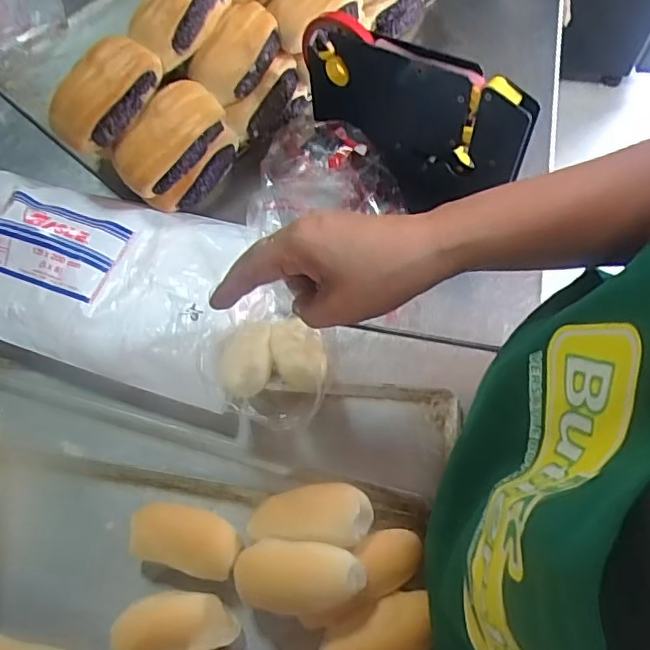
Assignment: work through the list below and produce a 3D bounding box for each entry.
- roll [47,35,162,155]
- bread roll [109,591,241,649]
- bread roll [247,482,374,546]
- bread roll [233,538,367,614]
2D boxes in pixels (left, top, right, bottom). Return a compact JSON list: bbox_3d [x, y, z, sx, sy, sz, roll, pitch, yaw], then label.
[{"bbox_3d":[-0.190,-0.200,0.494,0.056,0.042,0.104,36,70,19],"label":"roll"},{"bbox_3d":[-0.100,0.198,0.377,0.077,0.032,0.037,-10,63,-2],"label":"bread roll"},{"bbox_3d":[-0.010,0.135,0.402,0.083,0.045,0.039,2,63,4],"label":"bread roll"},{"bbox_3d":[-0.017,0.161,0.365,0.082,0.026,0.042,3,63,5],"label":"bread roll"}]

